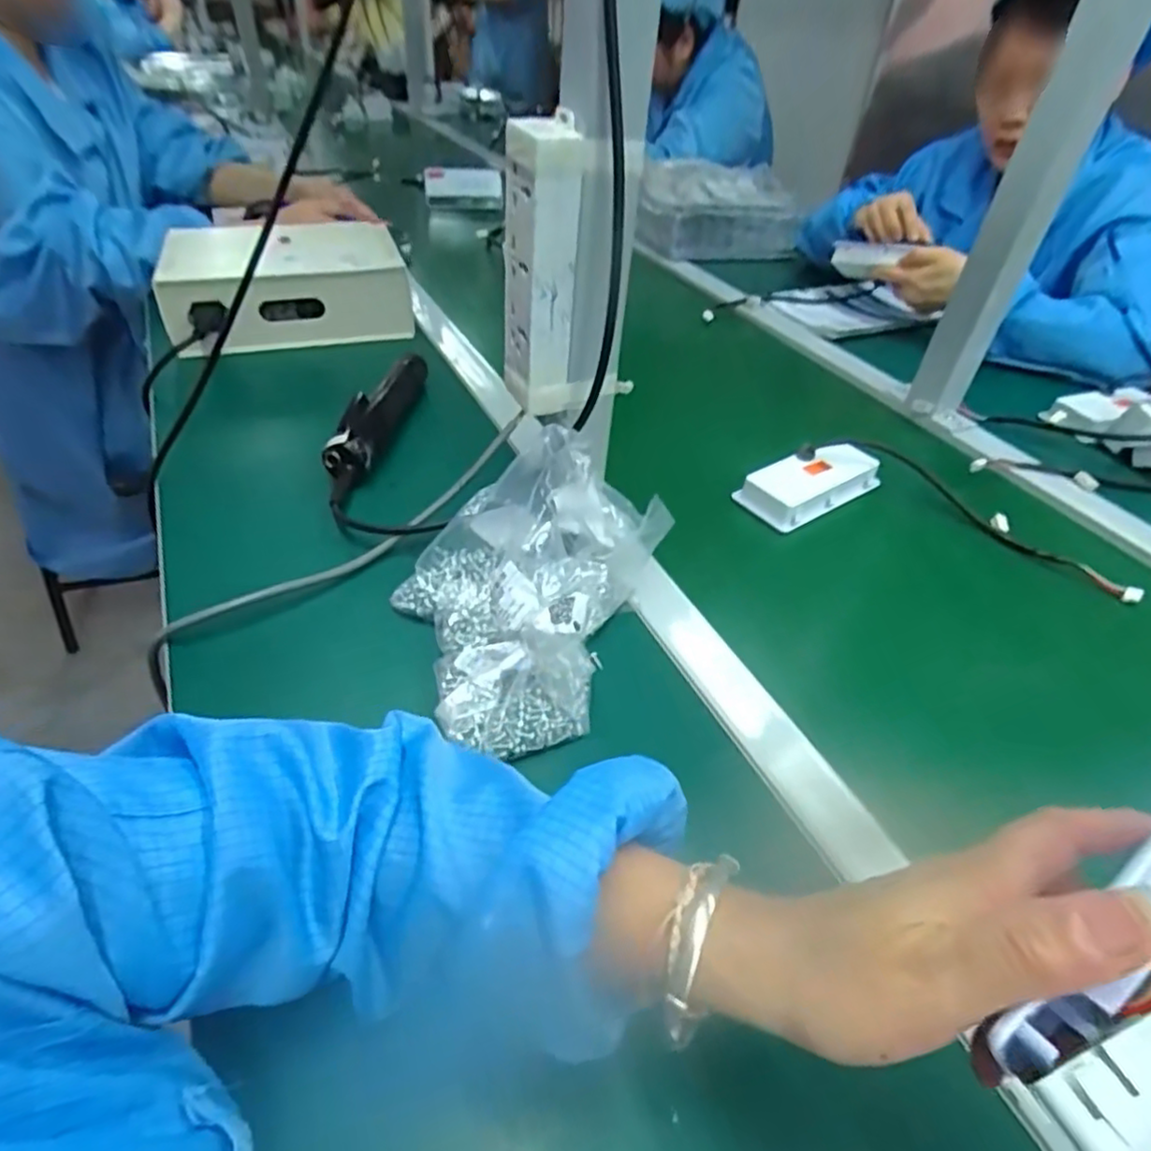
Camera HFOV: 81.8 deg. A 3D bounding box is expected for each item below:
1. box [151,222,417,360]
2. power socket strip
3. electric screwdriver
[{"bbox_3d":[-0.342,-0.346,0.797,0.257,0.093,0.215,-11,45,-17],"label":"box"},{"bbox_3d":[-0.020,-0.198,0.450,0.049,0.176,0.052,-7,44,-13],"label":"power socket strip"},{"bbox_3d":[-0.186,-0.135,0.611,0.040,0.052,0.236,8,42,3],"label":"electric screwdriver"}]

